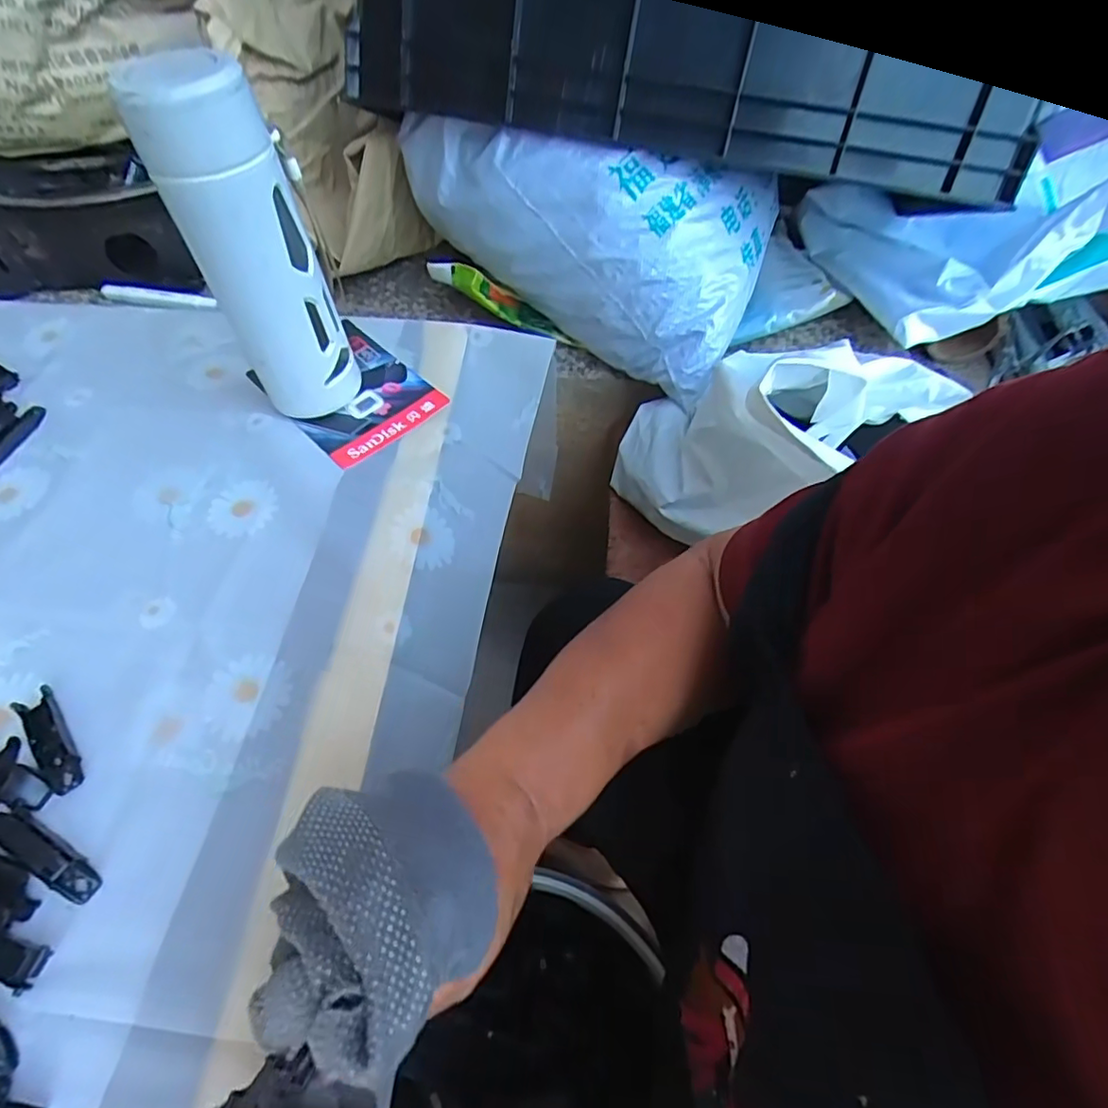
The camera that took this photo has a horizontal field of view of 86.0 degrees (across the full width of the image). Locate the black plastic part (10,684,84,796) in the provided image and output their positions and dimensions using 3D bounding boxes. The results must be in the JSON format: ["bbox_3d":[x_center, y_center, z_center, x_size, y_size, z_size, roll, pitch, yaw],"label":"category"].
[{"bbox_3d":[-0.275,0.101,0.324,0.019,0.004,0.064,-36,64,-21],"label":"black plastic part"}]

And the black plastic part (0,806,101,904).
[{"bbox_3d":[-0.251,0.149,0.294,0.063,0.013,0.016,35,62,6],"label":"black plastic part"}]

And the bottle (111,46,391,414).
[{"bbox_3d":[-0.188,-0.187,0.393,0.076,0.211,0.067,-28,62,-18],"label":"bottle"}]

